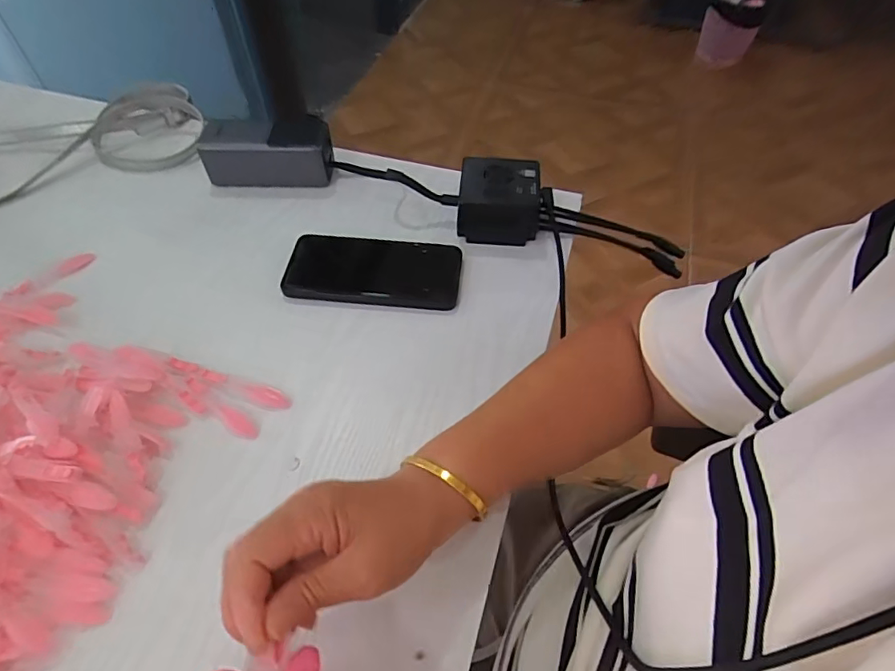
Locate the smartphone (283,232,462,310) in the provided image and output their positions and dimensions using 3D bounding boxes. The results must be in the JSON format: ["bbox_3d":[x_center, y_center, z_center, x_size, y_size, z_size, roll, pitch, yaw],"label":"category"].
[{"bbox_3d":[-0.067,-0.061,0.481,0.155,0.015,0.080,5,54,5],"label":"smartphone"}]

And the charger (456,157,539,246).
[{"bbox_3d":[0.050,-0.134,0.514,0.076,0.049,0.074,3,53,3],"label":"charger"}]

